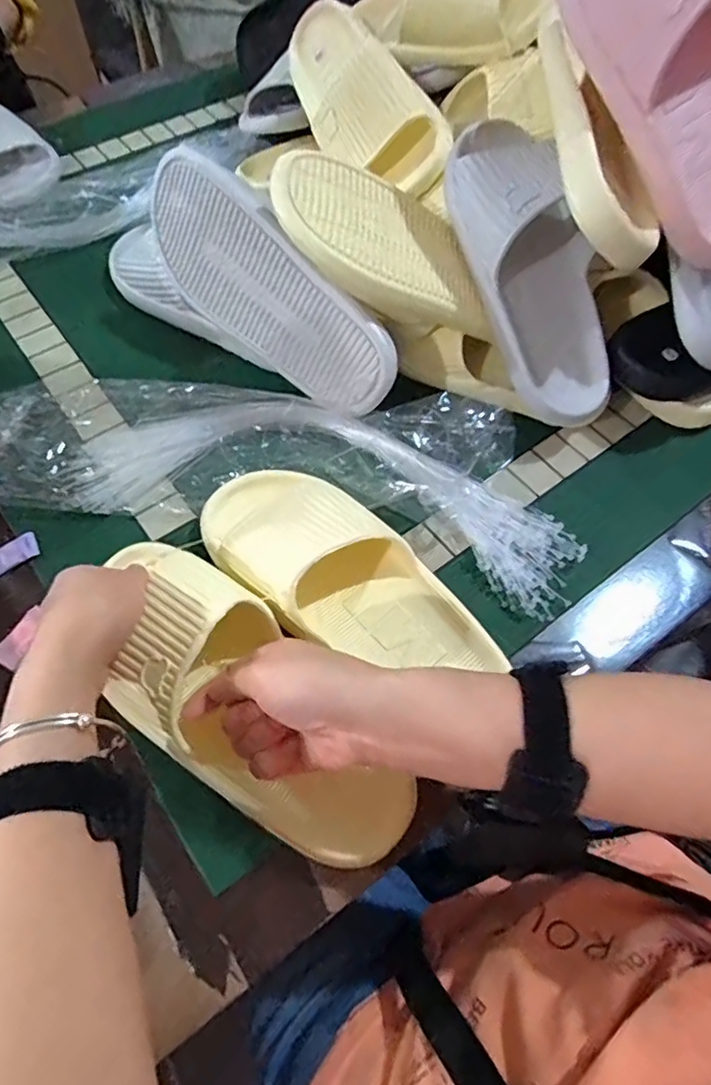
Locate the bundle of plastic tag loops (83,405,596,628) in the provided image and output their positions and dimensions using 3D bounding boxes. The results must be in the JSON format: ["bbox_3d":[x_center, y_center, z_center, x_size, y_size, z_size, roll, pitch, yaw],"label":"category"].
[{"bbox_3d":[-0.021,-0.049,0.459,0.394,0.017,0.127,14,61,5],"label":"bundle of plastic tag loops"}]

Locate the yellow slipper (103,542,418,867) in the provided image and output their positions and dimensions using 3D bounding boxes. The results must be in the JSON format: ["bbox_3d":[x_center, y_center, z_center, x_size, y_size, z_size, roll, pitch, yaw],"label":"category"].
[{"bbox_3d":[-0.076,0.099,0.351,0.097,0.063,0.237,-39,82,-21],"label":"yellow slipper"}]

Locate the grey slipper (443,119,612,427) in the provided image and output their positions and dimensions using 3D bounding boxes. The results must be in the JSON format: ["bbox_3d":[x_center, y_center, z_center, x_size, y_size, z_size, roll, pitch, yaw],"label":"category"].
[{"bbox_3d":[0.155,-0.230,0.469,0.112,0.078,0.264,-21,94,-14],"label":"grey slipper"}]

